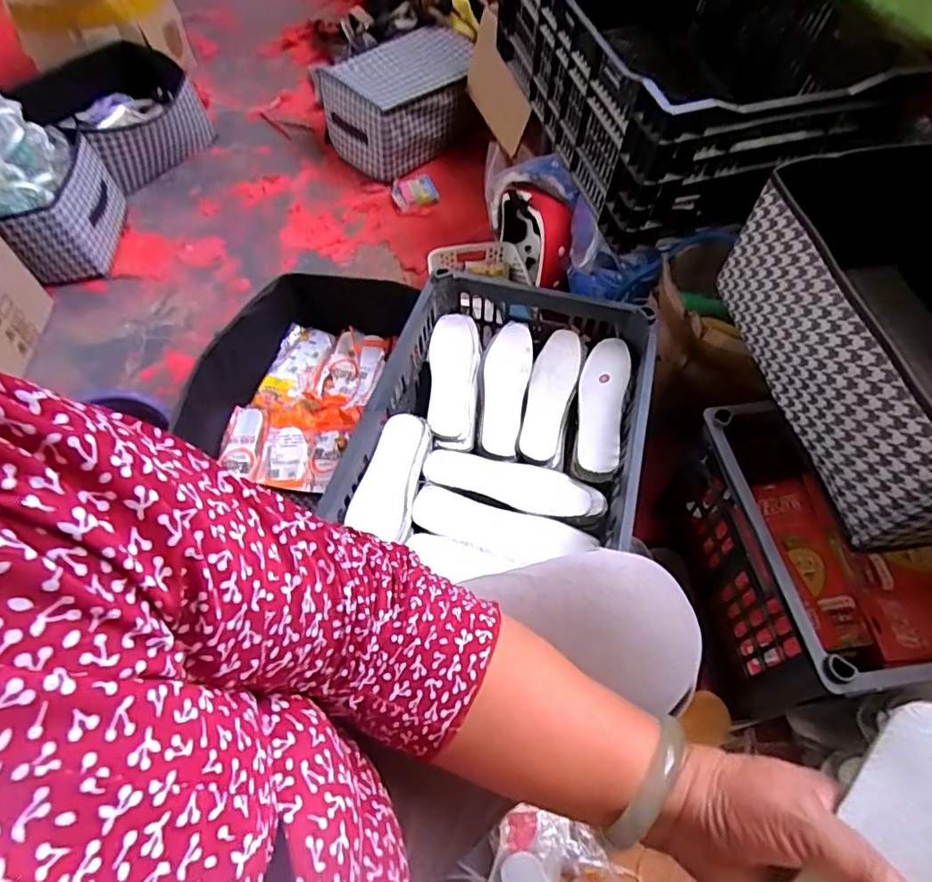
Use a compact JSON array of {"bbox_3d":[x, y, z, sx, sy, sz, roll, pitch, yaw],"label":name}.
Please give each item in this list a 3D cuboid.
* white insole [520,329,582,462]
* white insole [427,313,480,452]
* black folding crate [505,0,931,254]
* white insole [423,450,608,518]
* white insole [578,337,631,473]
[{"bbox_3d":[0.120,-0.070,0.809,0.065,0.029,0.213,13,59,13],"label":"white insole"},{"bbox_3d":[-0.020,-0.094,0.826,0.071,0.022,0.233,0,57,4],"label":"white insole"},{"bbox_3d":[0.345,-0.599,0.887,0.428,0.253,0.630,-17,58,-6],"label":"black folding crate"},{"bbox_3d":[0.063,0.055,0.739,0.234,0.018,0.073,12,59,12],"label":"white insole"},{"bbox_3d":[0.192,-0.057,0.785,0.064,0.022,0.225,8,58,10],"label":"white insole"}]

